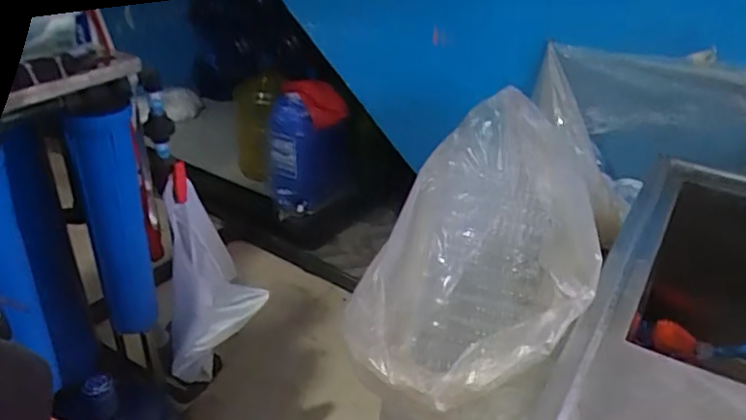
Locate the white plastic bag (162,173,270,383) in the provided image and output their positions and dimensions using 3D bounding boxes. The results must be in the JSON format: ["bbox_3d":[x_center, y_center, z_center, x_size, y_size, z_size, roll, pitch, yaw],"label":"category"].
[{"bbox_3d":[-0.370,0.167,1.438,0.216,0.485,0.190,-5,6,-12],"label":"white plastic bag"}]

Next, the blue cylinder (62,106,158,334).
[{"bbox_3d":[-0.521,0.031,1.249,0.118,0.498,0.097,-12,34,-22],"label":"blue cylinder"}]

